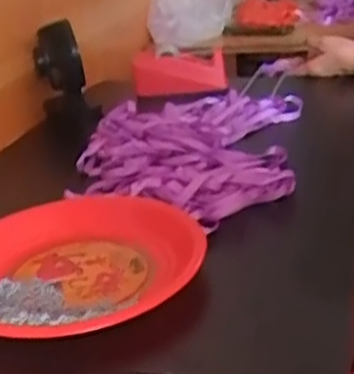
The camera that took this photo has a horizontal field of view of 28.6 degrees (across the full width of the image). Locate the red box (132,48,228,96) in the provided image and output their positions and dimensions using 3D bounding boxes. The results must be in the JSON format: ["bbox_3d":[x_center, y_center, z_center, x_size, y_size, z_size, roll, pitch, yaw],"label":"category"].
[{"bbox_3d":[0.003,-0.175,1.093,0.150,0.063,0.039,2,25,11],"label":"red box"}]

